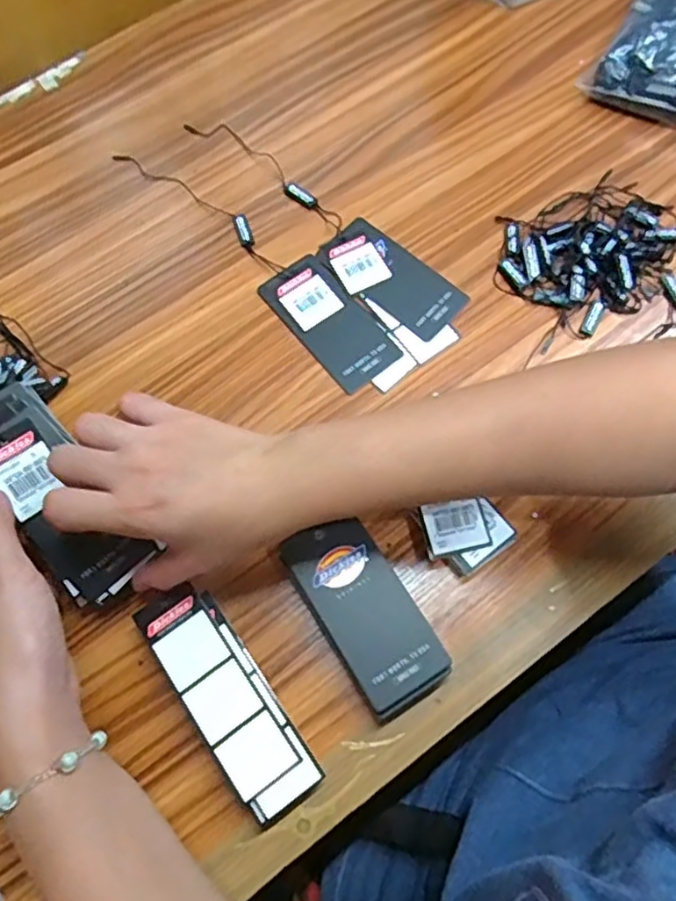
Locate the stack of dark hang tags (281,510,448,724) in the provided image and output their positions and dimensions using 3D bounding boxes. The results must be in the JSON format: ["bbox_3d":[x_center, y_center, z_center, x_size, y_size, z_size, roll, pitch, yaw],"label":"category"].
[{"bbox_3d":[0.015,0.093,0.378,0.051,0.026,0.109,-31,71,-9],"label":"stack of dark hang tags"}]

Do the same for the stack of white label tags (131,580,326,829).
[{"bbox_3d":[-0.062,0.137,0.366,0.044,0.021,0.131,-35,72,-10],"label":"stack of white label tags"}]

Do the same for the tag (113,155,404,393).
[{"bbox_3d":[-0.059,-0.148,0.483,0.051,0.005,0.266,-40,73,-12],"label":"tag"}]

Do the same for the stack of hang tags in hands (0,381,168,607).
[{"bbox_3d":[-0.164,0.025,0.373,0.053,0.014,0.129,-36,97,-10],"label":"stack of hang tags in hands"}]

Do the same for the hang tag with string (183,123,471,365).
[{"bbox_3d":[-0.009,-0.173,0.489,0.058,0.004,0.269,-39,73,-12],"label":"hang tag with string"}]

